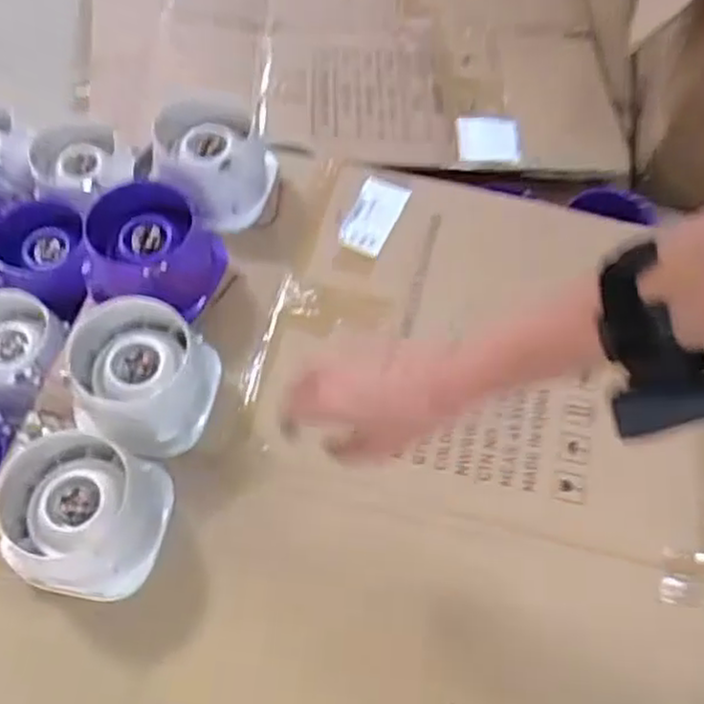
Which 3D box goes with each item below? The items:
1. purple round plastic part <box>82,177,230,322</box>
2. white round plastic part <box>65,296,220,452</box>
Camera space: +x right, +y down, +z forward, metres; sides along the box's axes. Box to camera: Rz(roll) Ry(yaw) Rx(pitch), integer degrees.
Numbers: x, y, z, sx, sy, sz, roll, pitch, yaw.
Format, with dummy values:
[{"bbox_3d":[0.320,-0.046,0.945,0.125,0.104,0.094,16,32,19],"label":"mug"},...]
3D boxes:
[{"bbox_3d":[-0.220,-0.103,0.800,0.125,0.147,0.116,1,61,-2],"label":"purple round plastic part"},{"bbox_3d":[-0.215,0.028,0.728,0.132,0.106,0.126,1,61,-2],"label":"white round plastic part"}]

